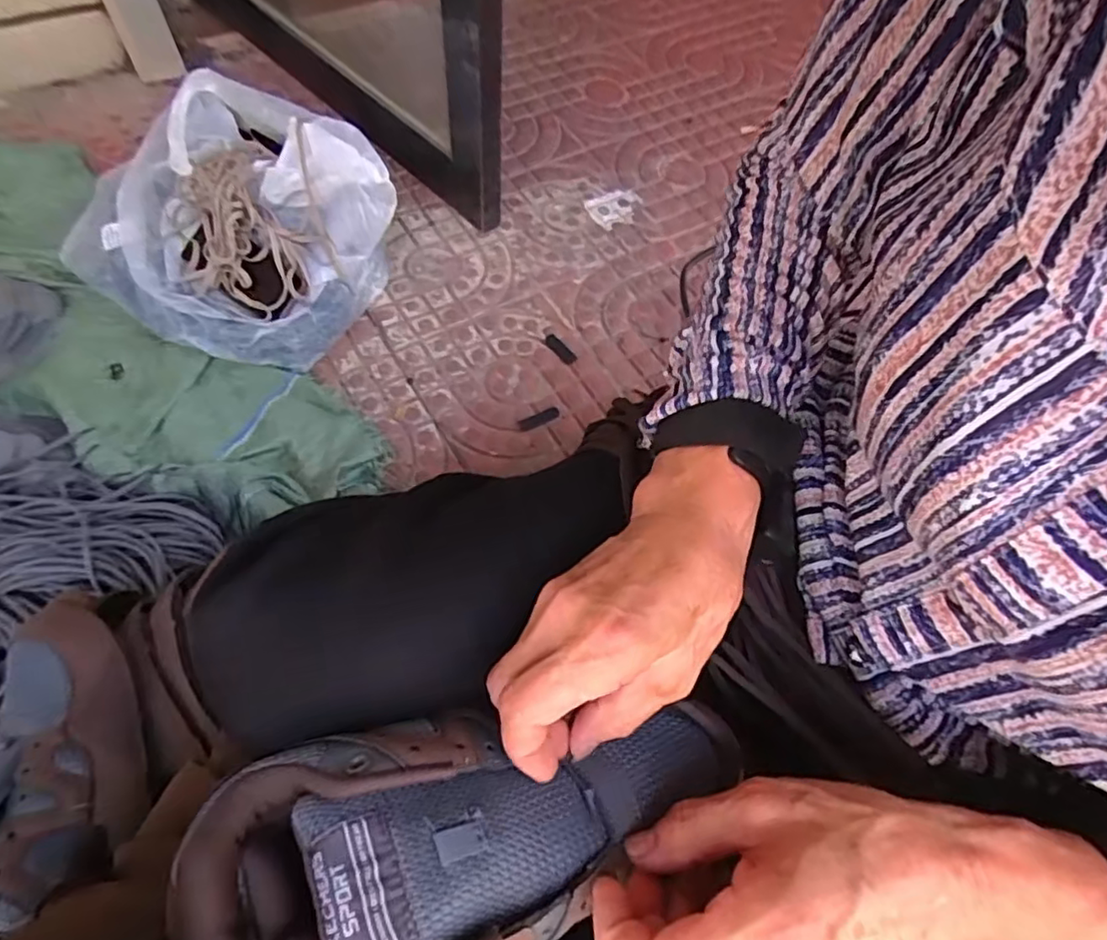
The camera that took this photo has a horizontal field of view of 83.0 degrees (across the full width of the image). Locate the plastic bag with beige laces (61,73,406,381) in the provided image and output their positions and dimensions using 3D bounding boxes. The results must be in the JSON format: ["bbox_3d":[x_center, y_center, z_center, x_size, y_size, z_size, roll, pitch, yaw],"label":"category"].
[{"bbox_3d":[-0.459,-0.364,0.860,0.446,0.196,0.342,35,64,11],"label":"plastic bag with beige laces"}]

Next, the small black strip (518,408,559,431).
[{"bbox_3d":[-0.020,-0.071,0.863,0.060,0.004,0.019,-23,65,-17],"label":"small black strip"}]

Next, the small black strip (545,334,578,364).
[{"bbox_3d":[0.011,-0.177,0.914,0.020,0.006,0.057,-38,71,-11],"label":"small black strip"}]

